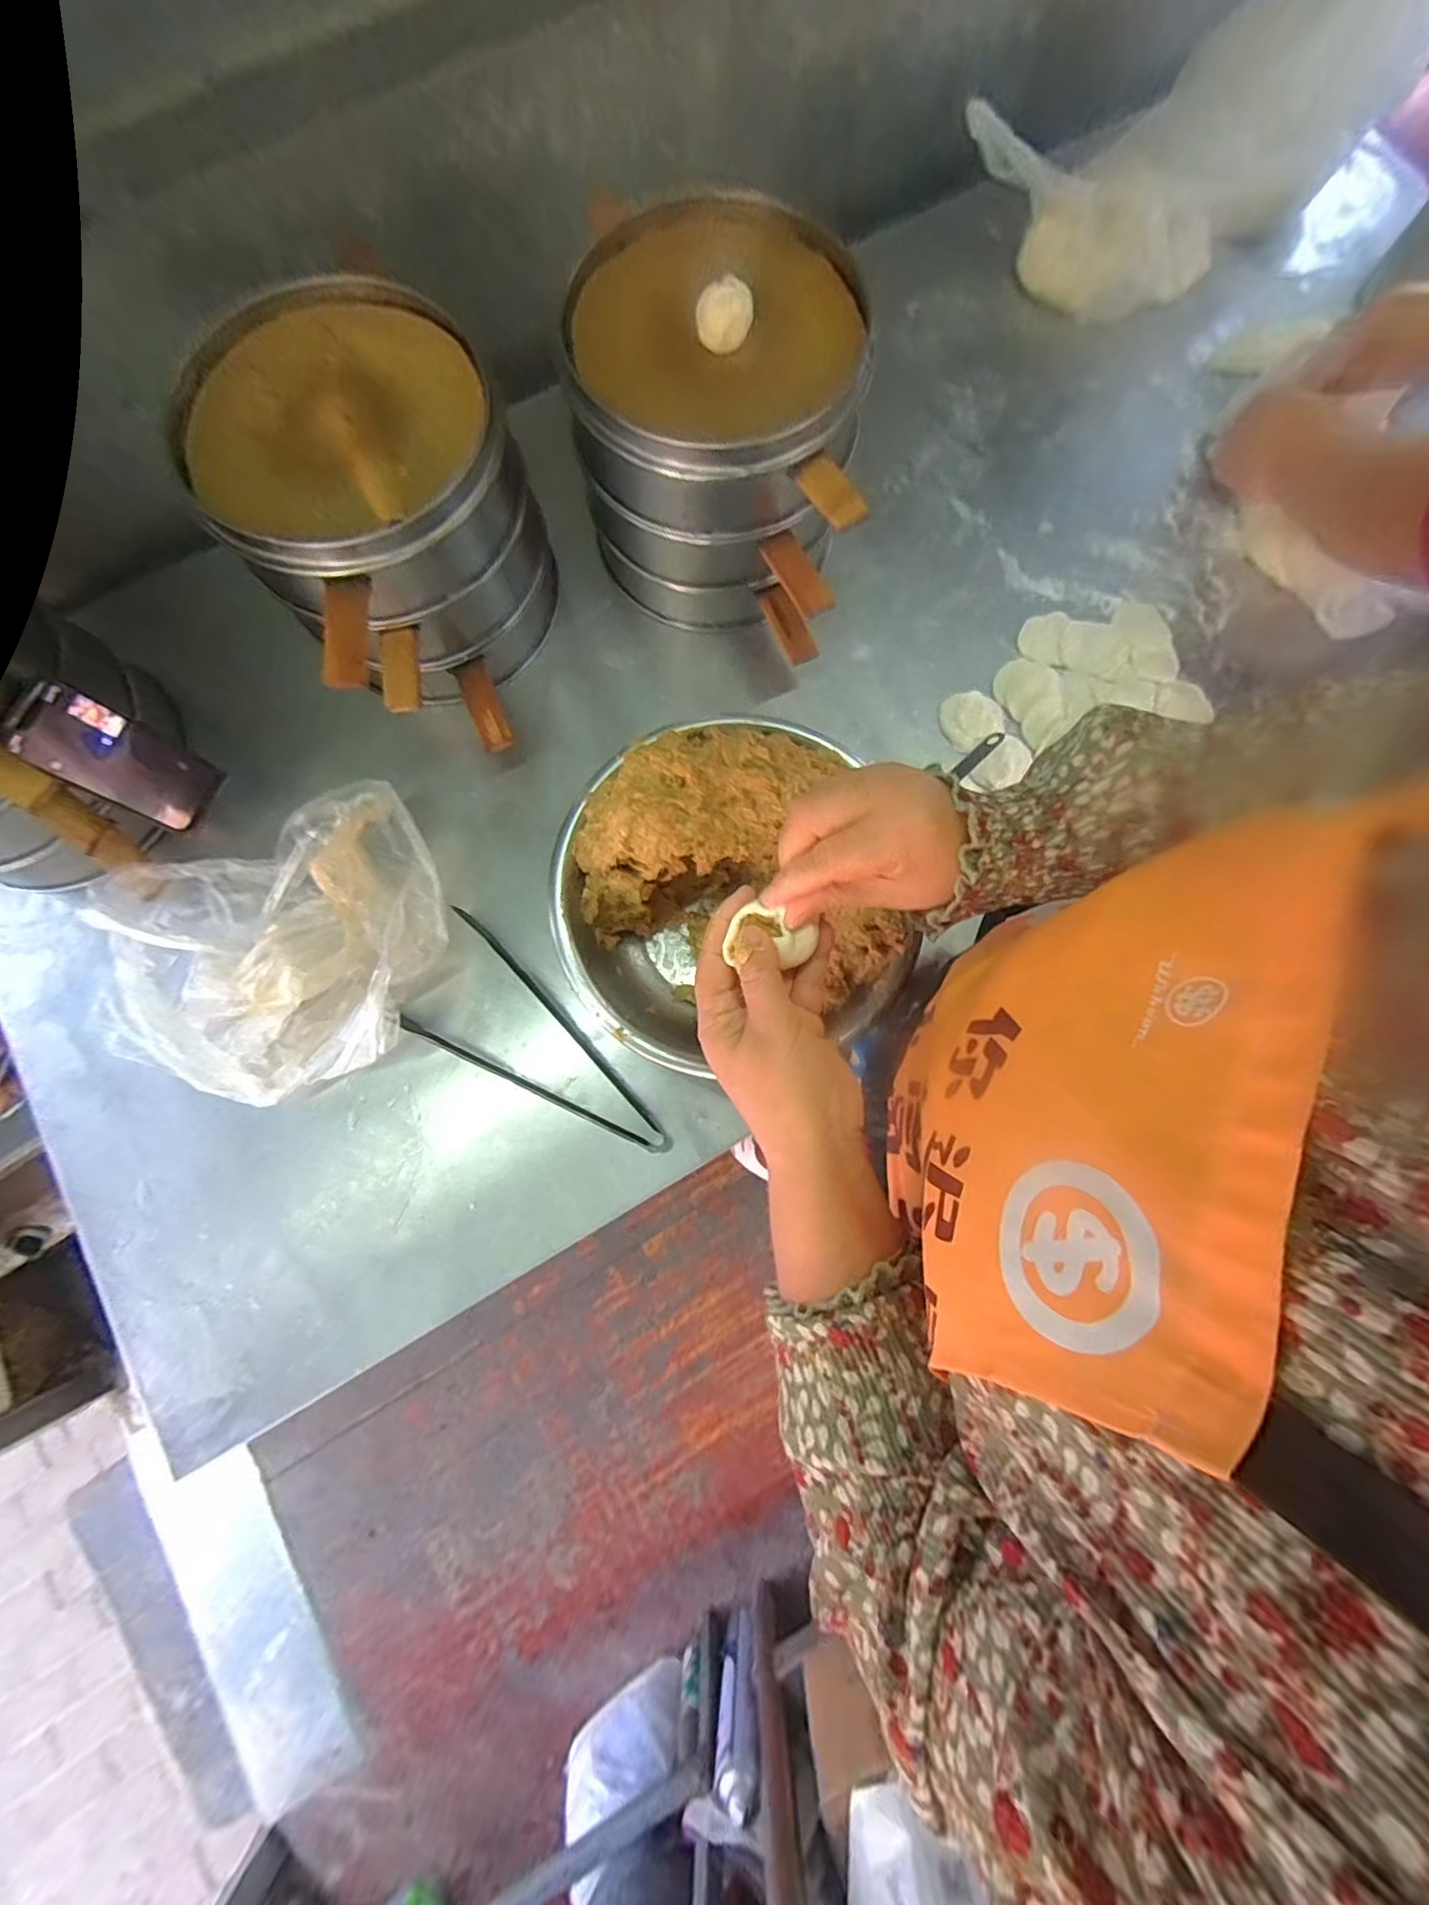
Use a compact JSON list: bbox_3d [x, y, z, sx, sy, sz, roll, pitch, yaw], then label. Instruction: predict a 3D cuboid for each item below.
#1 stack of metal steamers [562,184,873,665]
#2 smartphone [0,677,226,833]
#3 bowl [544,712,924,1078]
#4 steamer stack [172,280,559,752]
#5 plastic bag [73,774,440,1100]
[{"bbox_3d":[0.024,-0.434,0.522,0.232,0.221,0.221,23,80,5],"label":"stack of metal steamers"},{"bbox_3d":[-0.499,-0.160,0.511,0.013,0.146,0.067,15,79,14],"label":"smartphone"},{"bbox_3d":[0.003,-0.046,0.494,0.242,0.128,0.251,0,79,1],"label":"bowl"},{"bbox_3d":[-0.252,-0.346,0.520,0.219,0.200,0.277,-36,81,-6],"label":"steamer stack"},{"bbox_3d":[-0.365,0.003,0.510,0.270,0.084,0.219,-22,80,-3],"label":"plastic bag"}]

